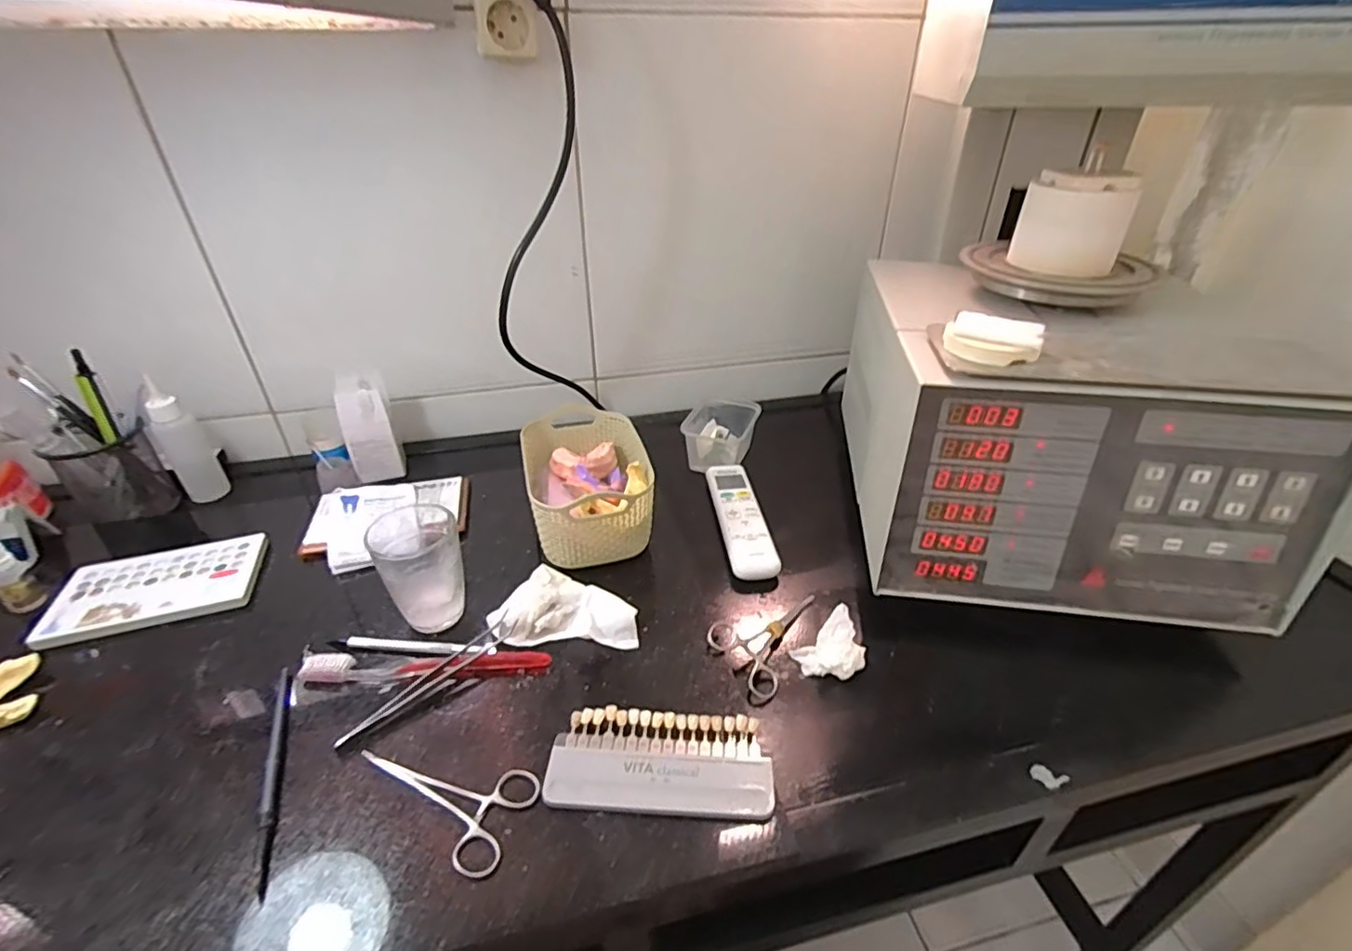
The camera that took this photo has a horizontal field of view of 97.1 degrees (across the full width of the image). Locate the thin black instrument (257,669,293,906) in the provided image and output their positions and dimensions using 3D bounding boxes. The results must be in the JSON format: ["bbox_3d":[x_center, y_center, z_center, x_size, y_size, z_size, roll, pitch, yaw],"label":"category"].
[{"bbox_3d":[-0.268,0.195,0.400,0.010,0.010,0.165,-13,36,-19],"label":"thin black instrument"}]

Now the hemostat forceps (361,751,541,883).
[{"bbox_3d":[-0.154,0.206,0.388,0.123,0.008,0.063,13,36,18],"label":"hemostat forceps"}]

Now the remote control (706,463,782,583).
[{"bbox_3d":[0.067,0.046,0.642,0.044,0.024,0.176,-4,34,-6],"label":"remote control"}]

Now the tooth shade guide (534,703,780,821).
[{"bbox_3d":[-0.010,0.192,0.402,0.145,0.010,0.066,2,34,3],"label":"tooth shade guide"}]

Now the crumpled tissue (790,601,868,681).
[{"bbox_3d":[0.130,0.139,0.488,0.055,0.040,0.044,-11,35,-17],"label":"crumpled tissue"}]

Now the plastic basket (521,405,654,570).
[{"bbox_3d":[-0.090,0.012,0.605,0.114,0.083,0.176,-10,35,-15],"label":"plastic basket"}]

